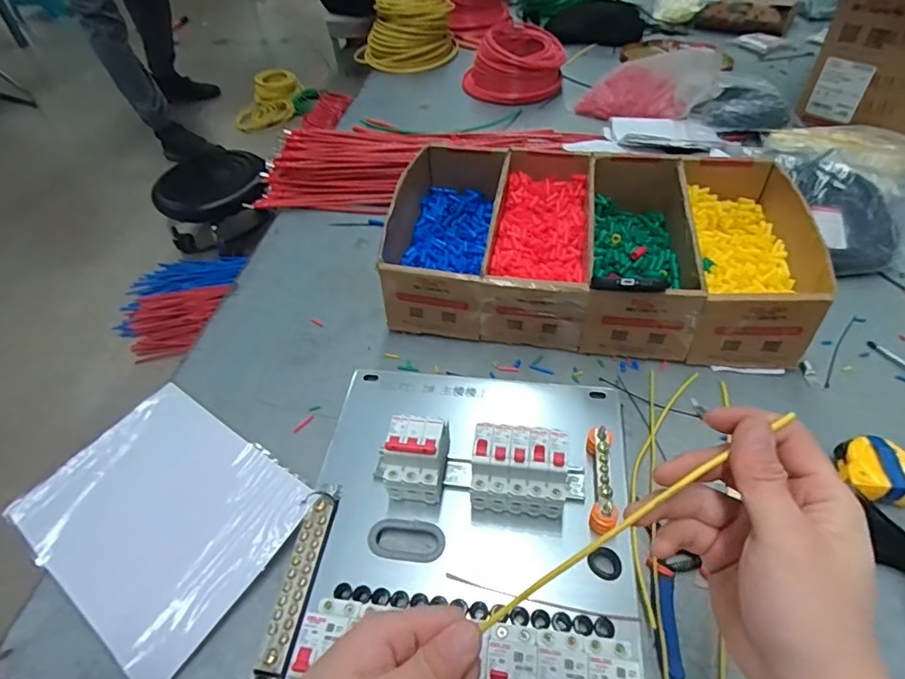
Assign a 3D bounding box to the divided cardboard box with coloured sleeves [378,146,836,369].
[{"bbox_3d":[0.186,-0.128,0.713,0.531,0.123,0.330,8,48,11],"label":"divided cardboard box with coloured sleeves"}]

